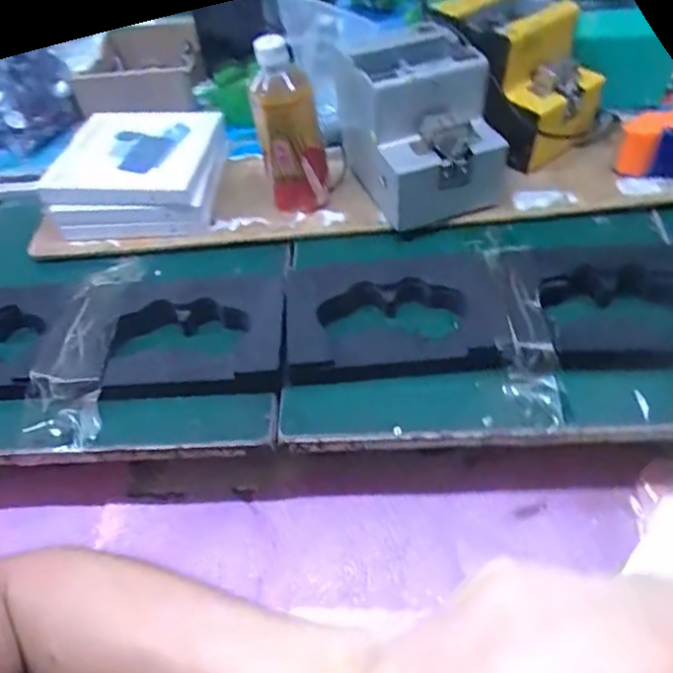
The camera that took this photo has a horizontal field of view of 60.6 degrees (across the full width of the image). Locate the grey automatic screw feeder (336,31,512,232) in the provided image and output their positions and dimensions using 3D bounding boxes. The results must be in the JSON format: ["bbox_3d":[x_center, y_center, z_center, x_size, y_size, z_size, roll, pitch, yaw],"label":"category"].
[{"bbox_3d":[0.091,-0.235,0.652,0.138,0.151,0.179,-15,46,-7],"label":"grey automatic screw feeder"}]

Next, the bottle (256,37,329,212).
[{"bbox_3d":[-0.048,-0.223,0.625,0.065,0.178,0.062,-7,46,0],"label":"bottle"}]

